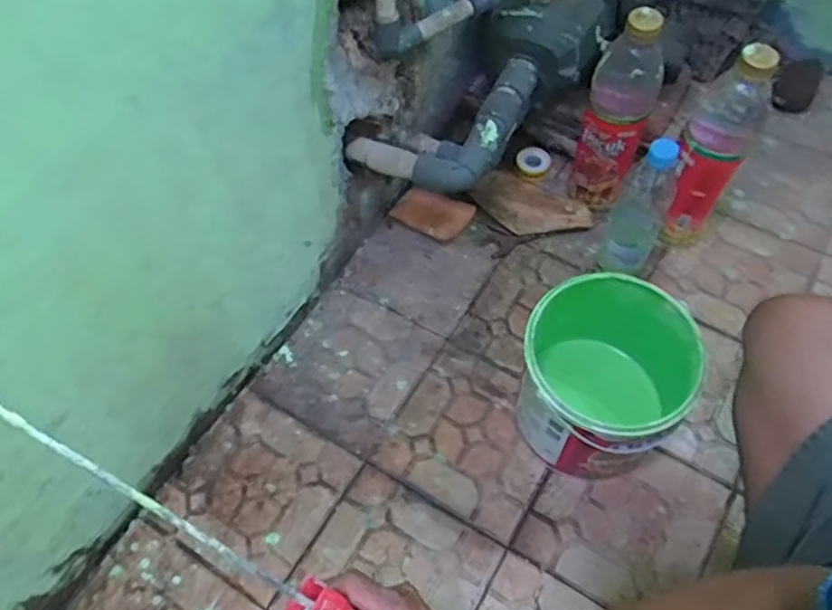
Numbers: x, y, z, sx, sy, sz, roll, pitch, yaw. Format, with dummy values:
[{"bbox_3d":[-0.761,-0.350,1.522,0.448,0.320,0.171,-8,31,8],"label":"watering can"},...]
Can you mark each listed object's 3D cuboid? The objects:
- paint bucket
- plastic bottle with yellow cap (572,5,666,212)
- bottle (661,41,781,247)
[{"bbox_3d":[0.210,0.093,0.746,0.174,0.195,0.179,-1,59,2],"label":"paint bucket"},{"bbox_3d":[0.274,-0.256,0.878,0.087,0.305,0.089,15,60,11],"label":"plastic bottle with yellow cap"},{"bbox_3d":[0.386,-0.197,0.841,0.080,0.311,0.081,24,62,16],"label":"bottle"}]

